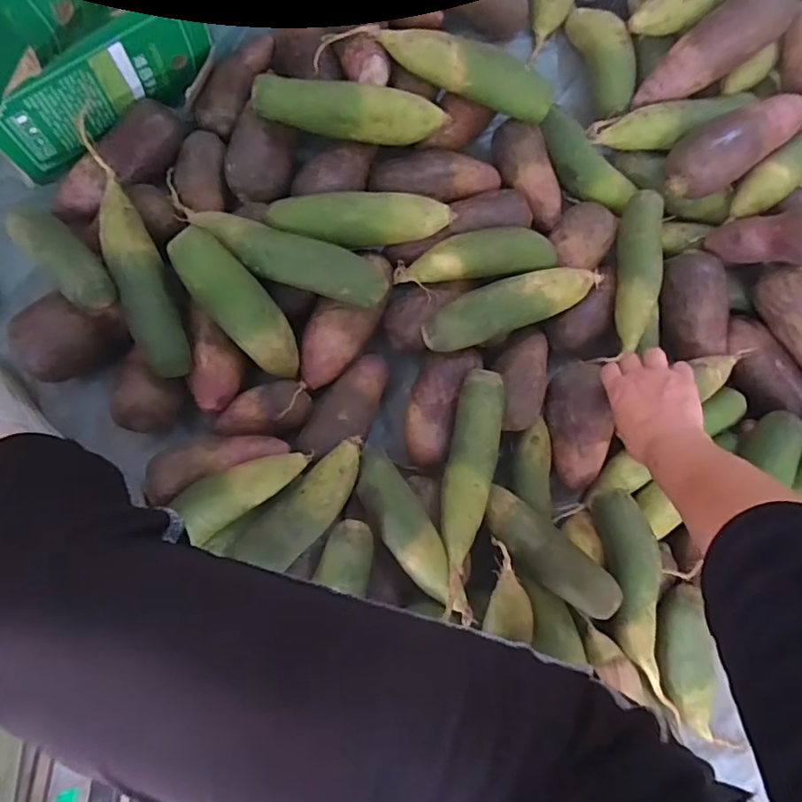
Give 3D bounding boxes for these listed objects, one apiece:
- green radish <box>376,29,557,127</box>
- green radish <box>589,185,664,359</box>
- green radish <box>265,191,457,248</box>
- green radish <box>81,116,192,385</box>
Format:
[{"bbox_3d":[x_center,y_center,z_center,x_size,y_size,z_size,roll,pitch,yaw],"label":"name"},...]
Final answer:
[{"bbox_3d":[0.078,-0.377,0.616,0.212,0.058,0.047,12,82,-6],"label":"green radish"},{"bbox_3d":[0.282,-0.149,0.655,0.055,0.049,0.218,15,82,-5],"label":"green radish"},{"bbox_3d":[-0.043,-0.197,0.601,0.203,0.050,0.052,-4,84,-8],"label":"green radish"},{"bbox_3d":[-0.278,-0.156,0.556,0.054,0.061,0.268,-17,86,-9],"label":"green radish"}]

